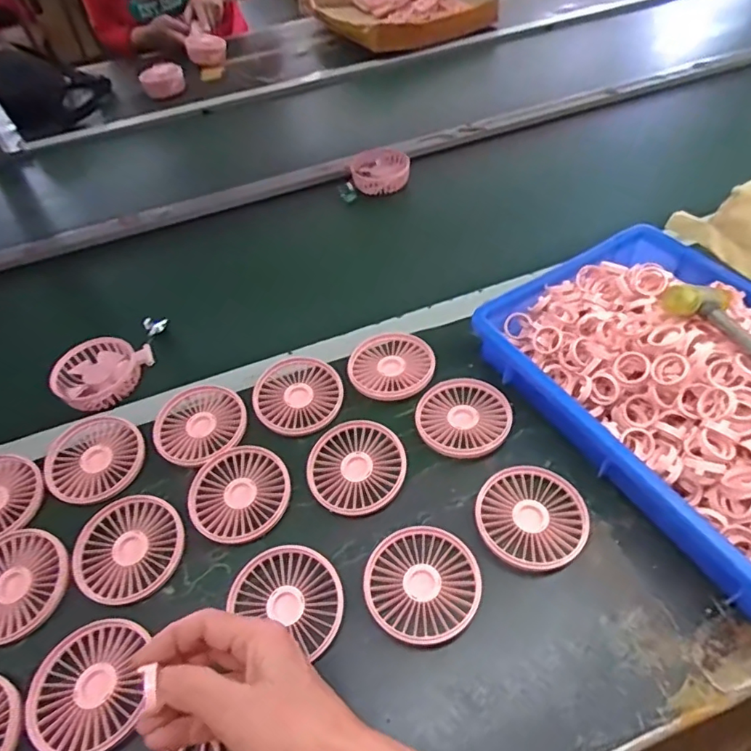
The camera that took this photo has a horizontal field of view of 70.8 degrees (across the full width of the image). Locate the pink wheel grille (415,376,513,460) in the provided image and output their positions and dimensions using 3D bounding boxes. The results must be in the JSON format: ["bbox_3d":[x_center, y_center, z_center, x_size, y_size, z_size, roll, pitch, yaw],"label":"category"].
[{"bbox_3d":[0.085,0.037,0.503,0.085,0.014,0.086,12,52,17],"label":"pink wheel grille"}]

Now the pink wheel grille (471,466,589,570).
[{"bbox_3d":[0.130,0.119,0.442,0.086,0.022,0.087,-3,49,4],"label":"pink wheel grille"}]

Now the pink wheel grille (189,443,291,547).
[{"bbox_3d":[-0.119,0.105,0.472,0.084,0.017,0.087,2,50,8],"label":"pink wheel grille"}]

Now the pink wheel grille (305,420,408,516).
[{"bbox_3d":[-0.017,0.080,0.477,0.084,0.012,0.088,5,50,11],"label":"pink wheel grille"}]

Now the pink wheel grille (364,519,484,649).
[{"bbox_3d":[0.036,0.162,0.415,0.084,0.011,0.089,-3,49,4],"label":"pink wheel grille"}]

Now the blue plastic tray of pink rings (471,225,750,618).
[{"bbox_3d":[0.282,0.008,0.449,0.238,0.100,0.365,-29,52,-18],"label":"blue plastic tray of pink rings"}]

